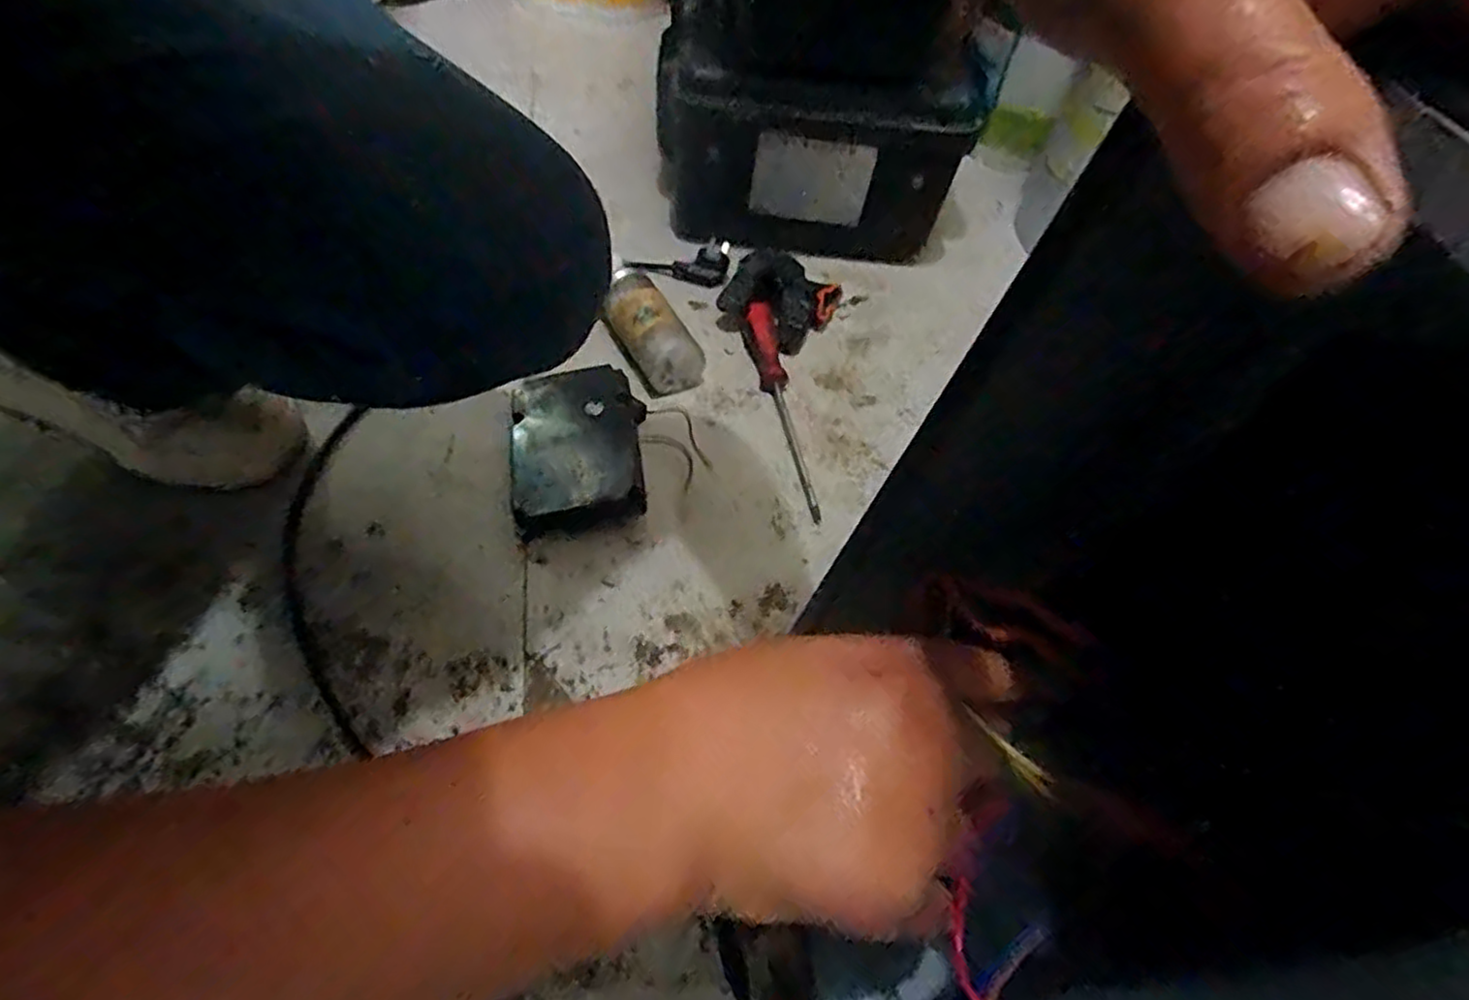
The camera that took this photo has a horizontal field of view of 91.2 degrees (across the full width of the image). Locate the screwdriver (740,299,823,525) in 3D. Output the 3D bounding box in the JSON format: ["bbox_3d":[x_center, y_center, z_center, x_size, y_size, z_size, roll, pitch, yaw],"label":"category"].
[{"bbox_3d":[0.043,-0.088,0.639,0.027,0.032,0.237,-5,53,-13],"label":"screwdriver"}]

